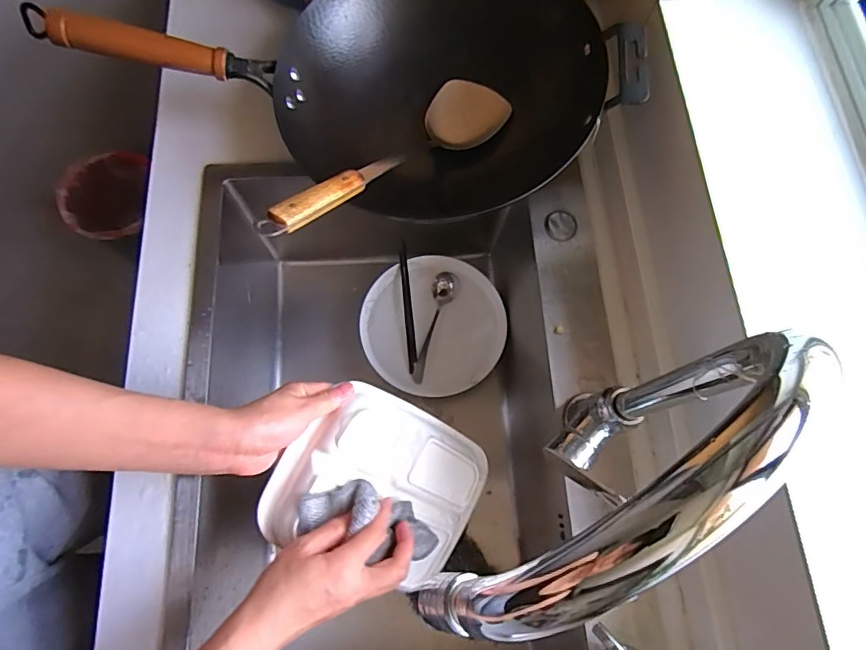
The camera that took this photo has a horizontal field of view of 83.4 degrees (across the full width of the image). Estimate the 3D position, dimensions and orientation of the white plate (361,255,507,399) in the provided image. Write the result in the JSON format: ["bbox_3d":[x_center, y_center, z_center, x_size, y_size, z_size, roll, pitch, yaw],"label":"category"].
[{"bbox_3d":[0.002,0.002,0.693,0.197,0.027,0.192,1,73,-2],"label":"white plate"}]

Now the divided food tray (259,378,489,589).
[{"bbox_3d":[-0.049,0.160,0.489,0.195,0.032,0.161,30,80,-17],"label":"divided food tray"}]

